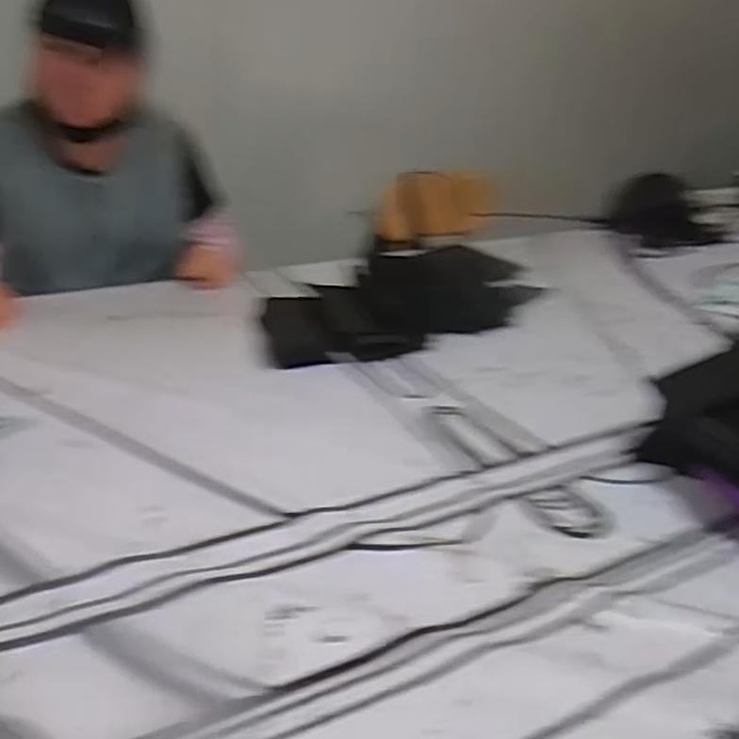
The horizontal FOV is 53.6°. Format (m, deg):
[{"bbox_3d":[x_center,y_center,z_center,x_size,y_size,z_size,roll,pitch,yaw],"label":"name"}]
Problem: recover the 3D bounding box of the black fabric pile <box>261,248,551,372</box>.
[{"bbox_3d":[0.060,-0.106,1.016,0.442,0.042,0.239,-11,29,-22],"label":"black fabric pile"}]

